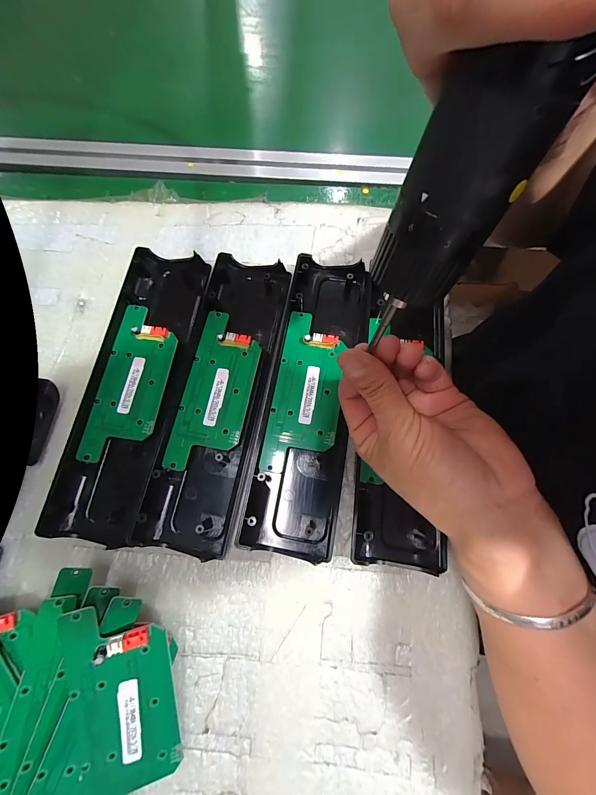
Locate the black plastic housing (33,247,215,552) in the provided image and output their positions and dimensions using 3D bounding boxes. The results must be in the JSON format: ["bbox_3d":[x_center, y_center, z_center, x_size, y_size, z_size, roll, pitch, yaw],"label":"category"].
[{"bbox_3d":[-0.145,-0.016,0.261,0.082,0.019,0.246,8,73,3],"label":"black plastic housing"}]

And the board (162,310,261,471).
[{"bbox_3d":[-0.067,-0.008,0.255,0.054,0.007,0.133,10,73,4],"label":"board"}]

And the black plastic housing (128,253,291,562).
[{"bbox_3d":[-0.067,-0.008,0.258,0.067,0.018,0.245,10,73,4],"label":"black plastic housing"}]

